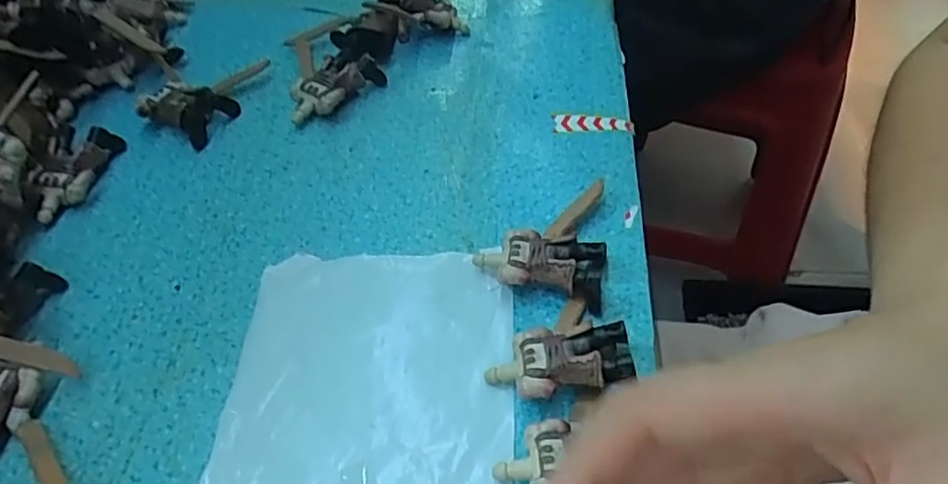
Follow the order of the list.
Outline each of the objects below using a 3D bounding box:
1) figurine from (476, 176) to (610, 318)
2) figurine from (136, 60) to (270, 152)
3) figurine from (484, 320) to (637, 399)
[{"bbox_3d":[0.034,-0.004,0.312,0.058,0.018,0.074,8,50,8],"label":"figurine"},{"bbox_3d":[-0.160,-0.092,0.391,0.043,0.018,0.075,19,53,17],"label":"figurine"},{"bbox_3d":[0.035,0.049,0.265,0.057,0.024,0.034,-8,50,-6],"label":"figurine"}]

